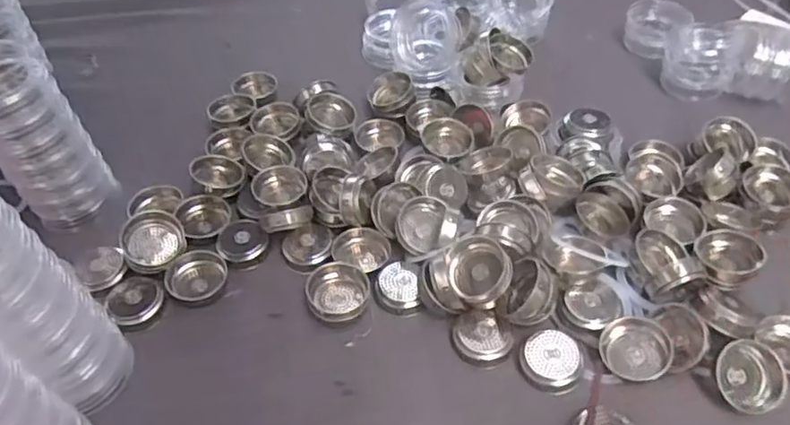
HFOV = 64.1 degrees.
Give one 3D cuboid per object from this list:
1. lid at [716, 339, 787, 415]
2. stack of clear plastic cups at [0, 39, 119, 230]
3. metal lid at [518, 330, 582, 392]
[{"bbox_3d":[0.229,0.107,0.409,0.040,0.018,0.045,25,55,22],"label":"lid"},{"bbox_3d":[-0.289,-0.066,0.502,0.068,0.125,0.083,-33,54,-26],"label":"stack of clear plastic cups"},{"bbox_3d":[0.106,0.099,0.426,0.039,0.012,0.039,-1,47,1],"label":"metal lid"}]

